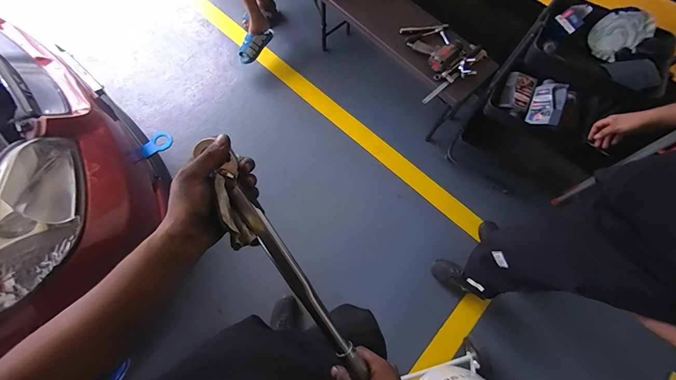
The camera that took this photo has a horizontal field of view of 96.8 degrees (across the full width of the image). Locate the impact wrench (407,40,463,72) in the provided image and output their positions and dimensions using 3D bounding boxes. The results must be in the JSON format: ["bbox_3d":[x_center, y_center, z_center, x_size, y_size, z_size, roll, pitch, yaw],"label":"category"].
[{"bbox_3d":[0.441,-0.637,1.310,0.169,0.079,0.190,-35,75,-12],"label":"impact wrench"}]

